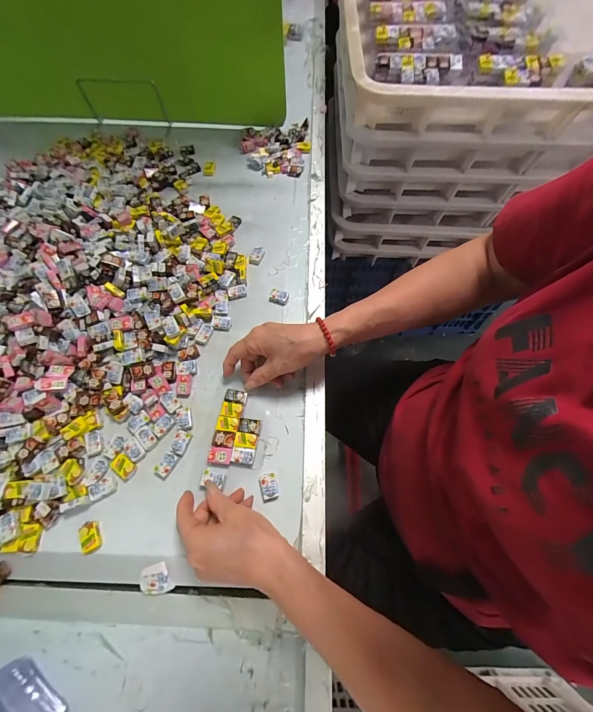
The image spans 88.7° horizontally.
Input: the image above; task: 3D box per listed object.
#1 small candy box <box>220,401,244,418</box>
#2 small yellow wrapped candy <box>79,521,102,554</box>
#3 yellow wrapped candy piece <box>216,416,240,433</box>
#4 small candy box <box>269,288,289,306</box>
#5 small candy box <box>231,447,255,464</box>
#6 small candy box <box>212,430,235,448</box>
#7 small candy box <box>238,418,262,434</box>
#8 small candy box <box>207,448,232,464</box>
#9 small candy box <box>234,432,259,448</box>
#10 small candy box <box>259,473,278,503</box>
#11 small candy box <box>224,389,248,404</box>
[{"bbox_3d":[-0.078,0.066,0.368,0.026,0.006,0.018,11,68,5],"label":"small candy box"},{"bbox_3d":[-0.215,0.189,0.317,0.018,0.008,0.030,-27,70,-10],"label":"small yellow wrapped candy"},{"bbox_3d":[-0.082,0.082,0.363,0.027,0.010,0.017,8,68,4],"label":"yellow wrapped candy piece"},{"bbox_3d":[-0.025,-0.084,0.434,0.027,0.011,0.020,17,69,7],"label":"small candy box"},{"bbox_3d":[-0.061,0.114,0.348,0.025,0.011,0.017,7,68,3],"label":"small candy box"},{"bbox_3d":[-0.085,0.097,0.355,0.025,0.008,0.017,8,68,4],"label":"small candy box"},{"bbox_3d":[-0.055,0.083,0.359,0.026,0.010,0.017,7,68,4],"label":"small candy box"},{"bbox_3d":[-0.088,0.114,0.348,0.027,0.007,0.017,4,68,2],"label":"small candy box"},{"bbox_3d":[-0.058,0.099,0.355,0.026,0.010,0.016,8,68,4],"label":"small candy box"},{"bbox_3d":[-0.031,0.145,0.334,0.019,0.006,0.028,-14,68,-5],"label":"small candy box"},{"bbox_3d":[-0.074,0.050,0.378,0.027,0.009,0.019,11,68,5],"label":"small candy box"}]

